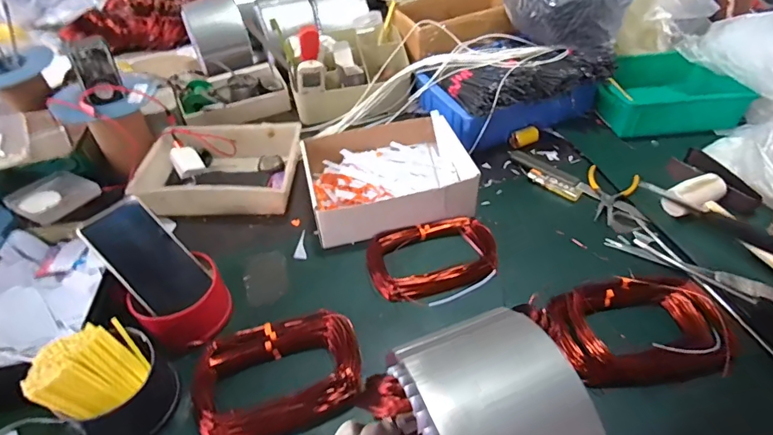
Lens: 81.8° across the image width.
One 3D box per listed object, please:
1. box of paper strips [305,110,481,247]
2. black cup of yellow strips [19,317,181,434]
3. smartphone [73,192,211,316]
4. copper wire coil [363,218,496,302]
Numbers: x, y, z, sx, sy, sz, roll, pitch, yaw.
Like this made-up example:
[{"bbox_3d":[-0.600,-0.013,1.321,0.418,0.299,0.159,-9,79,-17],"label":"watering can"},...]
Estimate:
[{"bbox_3d":[-0.001,-0.067,0.698,0.239,0.066,0.185,-11,47,-8],"label":"box of paper strips"},{"bbox_3d":[-0.285,0.165,0.457,0.102,0.083,0.095,-1,47,1],"label":"black cup of yellow strips"},{"bbox_3d":[-0.286,0.047,0.535,0.149,0.008,0.077,49,56,-2],"label":"smartphone"},{"bbox_3d":[0.062,0.050,0.610,0.172,0.028,0.116,-7,47,-4],"label":"copper wire coil"}]

